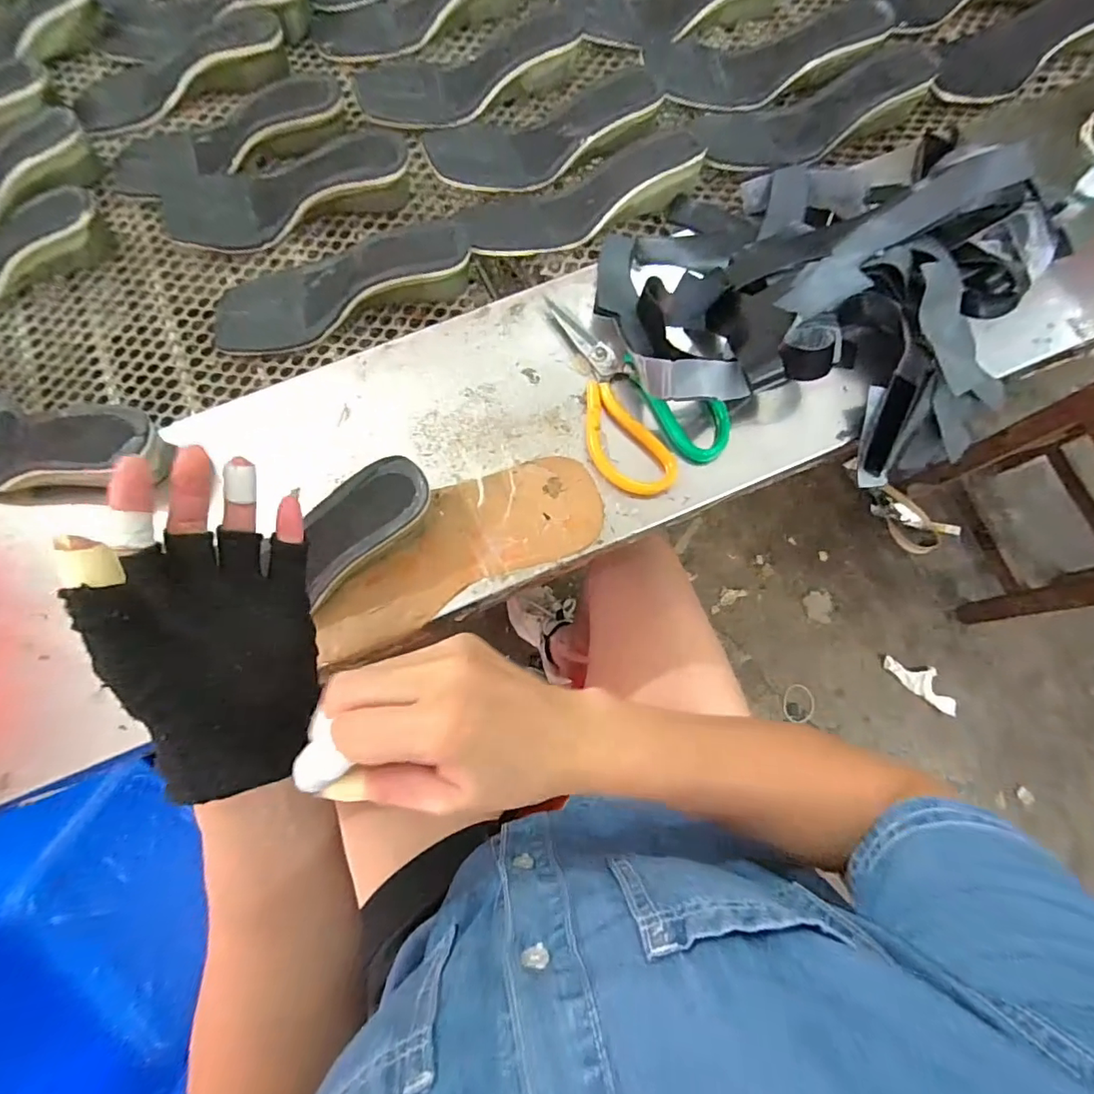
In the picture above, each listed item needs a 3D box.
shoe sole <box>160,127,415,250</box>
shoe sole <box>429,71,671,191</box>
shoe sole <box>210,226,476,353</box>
[{"bbox_3d":[-0.242,-0.322,0.473,0.232,0.037,0.085,-2,75,0],"label":"shoe sole"},{"bbox_3d":[0.000,-0.389,0.501,0.219,0.036,0.075,-21,76,-4],"label":"shoe sole"},{"bbox_3d":[-0.186,-0.238,0.463,0.240,0.046,0.090,-17,76,-4],"label":"shoe sole"}]

